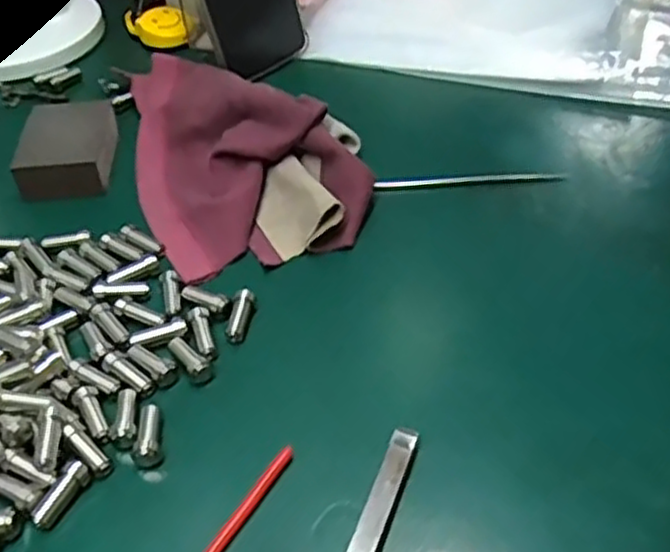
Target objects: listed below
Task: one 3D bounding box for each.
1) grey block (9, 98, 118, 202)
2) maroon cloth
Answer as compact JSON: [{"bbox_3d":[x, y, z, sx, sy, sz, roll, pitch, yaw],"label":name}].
[{"bbox_3d":[-0.161,-0.078,0.452,0.048,0.025,0.069,-5,44,-2],"label":"grey block"},{"bbox_3d":[-0.062,-0.090,0.449,0.123,0.036,0.209,-17,45,-14],"label":"maroon cloth"}]

